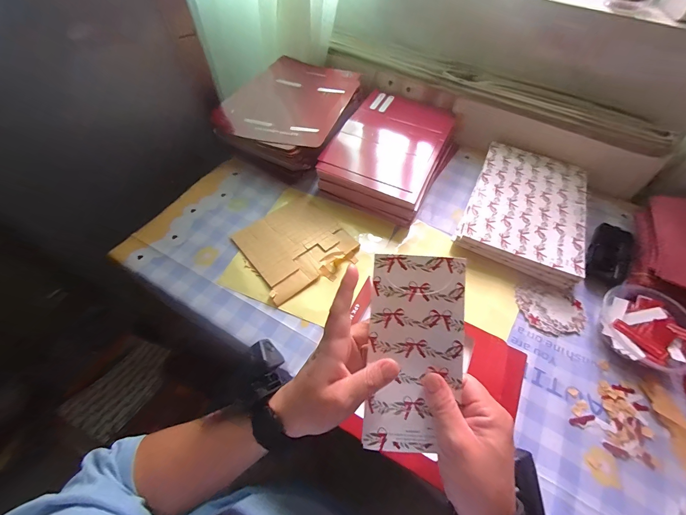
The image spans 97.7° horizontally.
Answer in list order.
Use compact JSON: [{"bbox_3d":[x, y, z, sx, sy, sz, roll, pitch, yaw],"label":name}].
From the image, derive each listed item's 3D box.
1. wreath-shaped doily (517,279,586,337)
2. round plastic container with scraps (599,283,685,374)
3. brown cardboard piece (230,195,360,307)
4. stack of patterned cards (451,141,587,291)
[{"bbox_3d":[0.301,0.070,0.435,0.085,0.004,0.081,-8,59,-3],"label":"wreath-shaped doily"},{"bbox_3d":[0.401,0.097,0.399,0.104,0.043,0.119,-15,60,-12],"label":"round plastic container with scraps"},{"bbox_3d":[-0.077,-0.025,0.489,0.156,0.007,0.170,-31,64,-20],"label":"brown cardboard piece"},{"bbox_3d":[0.313,-0.088,0.523,0.177,0.039,0.261,22,59,11],"label":"stack of patterned cards"}]

